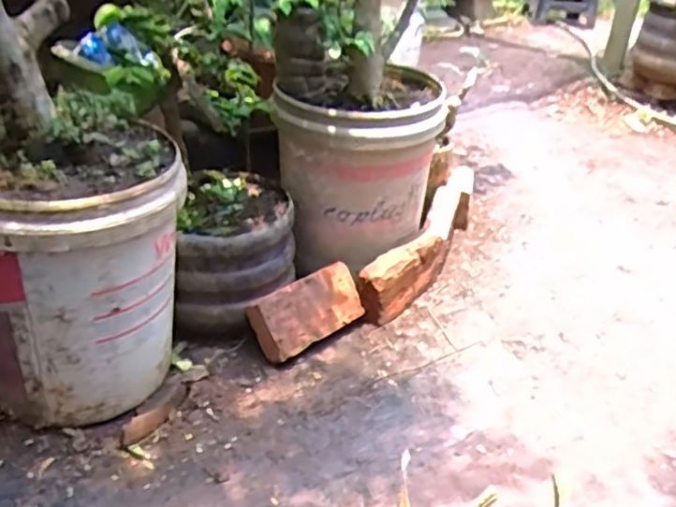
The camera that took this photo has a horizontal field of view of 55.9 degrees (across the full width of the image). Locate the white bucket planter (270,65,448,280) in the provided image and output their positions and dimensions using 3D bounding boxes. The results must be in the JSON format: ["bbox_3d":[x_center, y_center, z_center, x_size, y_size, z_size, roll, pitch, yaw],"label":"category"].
[{"bbox_3d":[0.032,-0.159,1.221,0.289,0.314,0.257,3,31,-2],"label":"white bucket planter"}]

